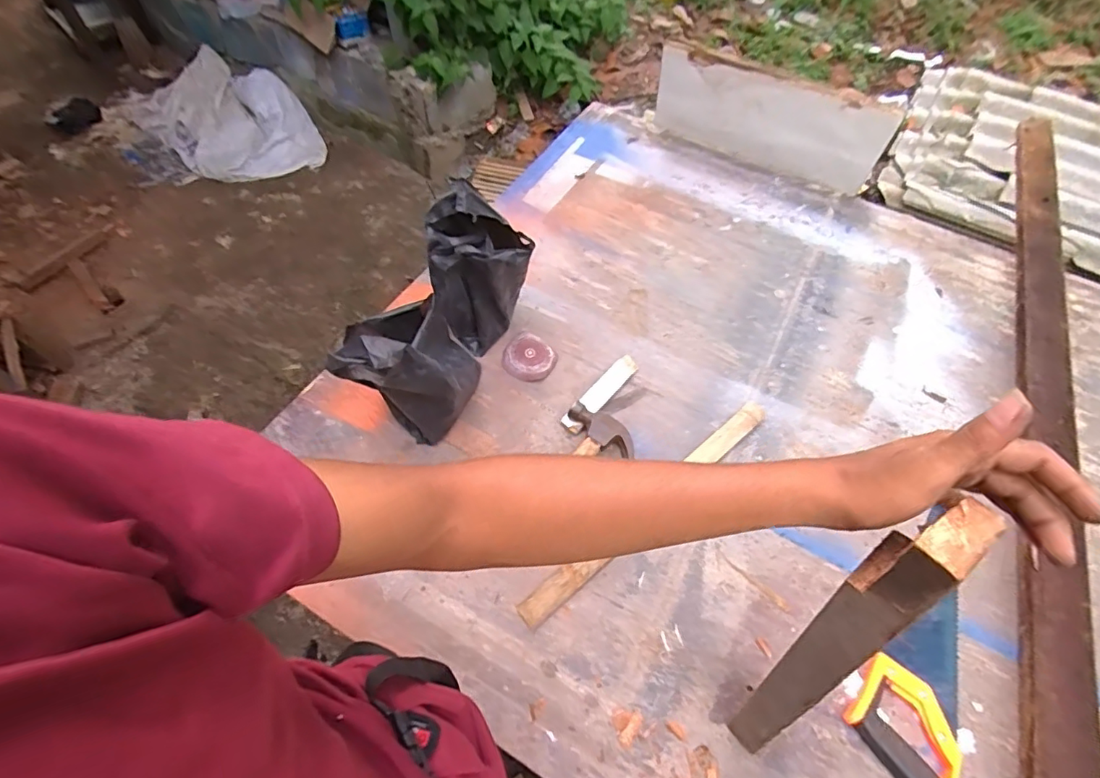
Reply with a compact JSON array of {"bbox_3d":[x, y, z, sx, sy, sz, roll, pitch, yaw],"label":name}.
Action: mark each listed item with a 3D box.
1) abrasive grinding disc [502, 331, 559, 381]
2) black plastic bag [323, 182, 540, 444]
[{"bbox_3d":[-0.034,-0.054,0.880,0.087,0.013,0.089,1,57,-2],"label":"abrasive grinding disc"},{"bbox_3d":[-0.168,-0.089,0.763,0.168,0.245,0.300,26,59,13],"label":"black plastic bag"}]

